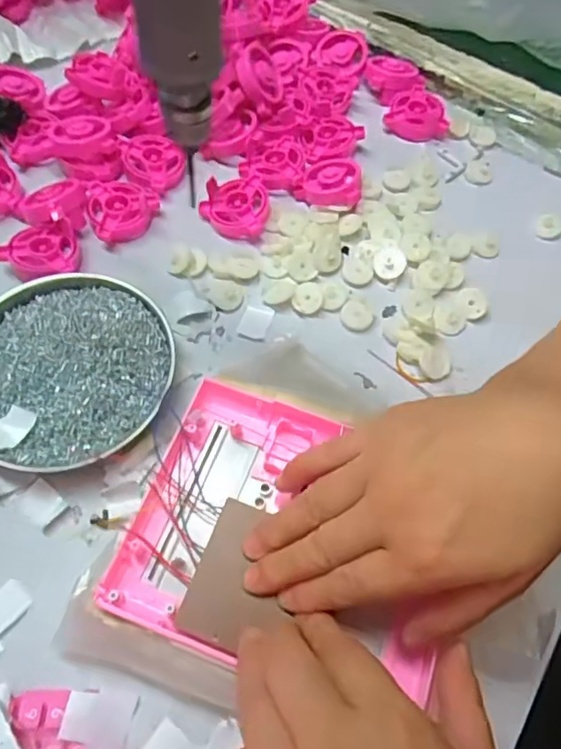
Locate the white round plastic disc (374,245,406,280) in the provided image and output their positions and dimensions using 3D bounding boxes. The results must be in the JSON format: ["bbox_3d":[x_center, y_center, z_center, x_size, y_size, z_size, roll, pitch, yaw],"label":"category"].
[{"bbox_3d":[0.081,-0.084,0.405,0.023,0.007,0.023,1,63,-2],"label":"white round plastic disc"}]

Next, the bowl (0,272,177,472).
[{"bbox_3d":[-0.139,-0.007,0.349,0.125,0.024,0.134,1,63,-2],"label":"bowl"}]

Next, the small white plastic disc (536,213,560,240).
[{"bbox_3d":[0.215,-0.118,0.434,0.020,0.006,0.025,17,63,6],"label":"small white plastic disc"}]

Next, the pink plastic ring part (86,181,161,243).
[{"bbox_3d":[-0.120,-0.126,0.417,0.053,0.012,0.050,-3,63,-4],"label":"pink plastic ring part"}]

